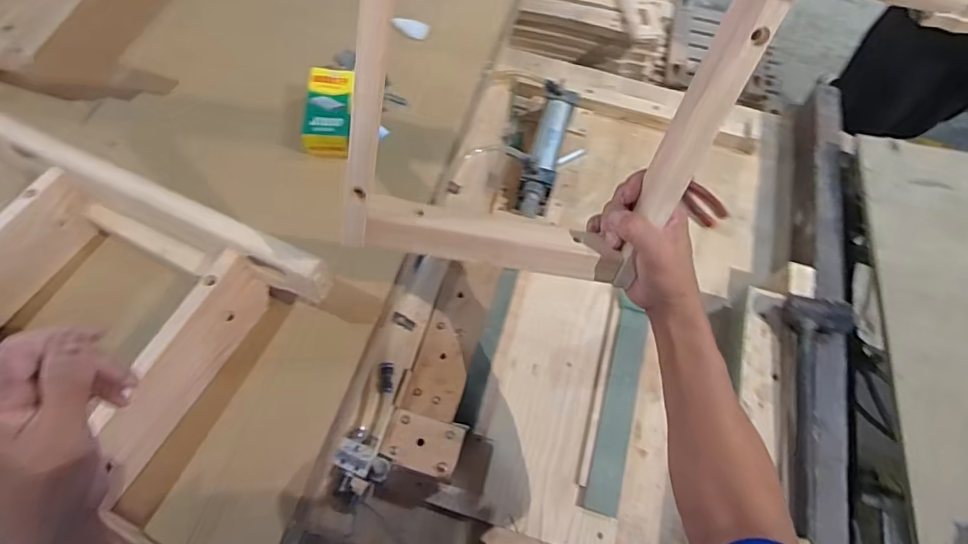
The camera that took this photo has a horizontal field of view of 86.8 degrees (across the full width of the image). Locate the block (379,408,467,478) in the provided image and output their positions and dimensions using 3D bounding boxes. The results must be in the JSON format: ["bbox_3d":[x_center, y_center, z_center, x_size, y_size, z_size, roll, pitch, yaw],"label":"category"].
[{"bbox_3d":[-0.080,0.225,0.677,0.100,0.014,0.068,15,65,5],"label":"block"}]

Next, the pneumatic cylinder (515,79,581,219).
[{"bbox_3d":[0.111,-0.215,0.927,0.070,0.077,0.275,14,65,4],"label":"pneumatic cylinder"}]

